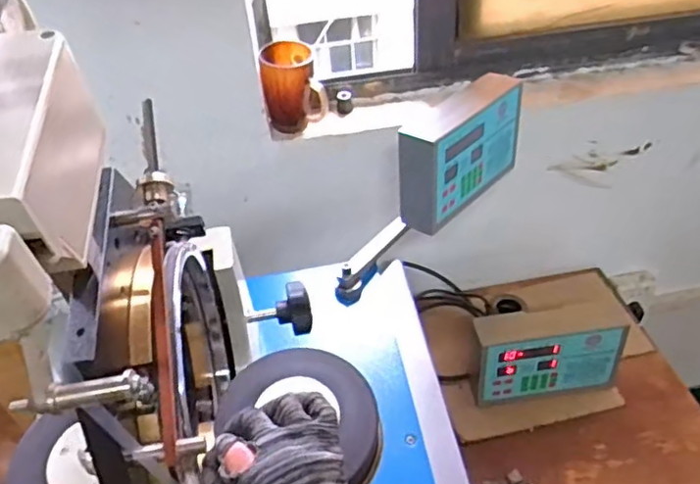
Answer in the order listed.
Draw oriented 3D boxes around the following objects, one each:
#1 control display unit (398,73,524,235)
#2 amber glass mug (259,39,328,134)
[{"bbox_3d":[0.162,-0.132,0.900,0.063,0.139,0.222,27,50,31],"label":"control display unit"},{"bbox_3d":[-0.085,-0.233,0.949,0.091,0.120,0.076,-8,41,-3],"label":"amber glass mug"}]

